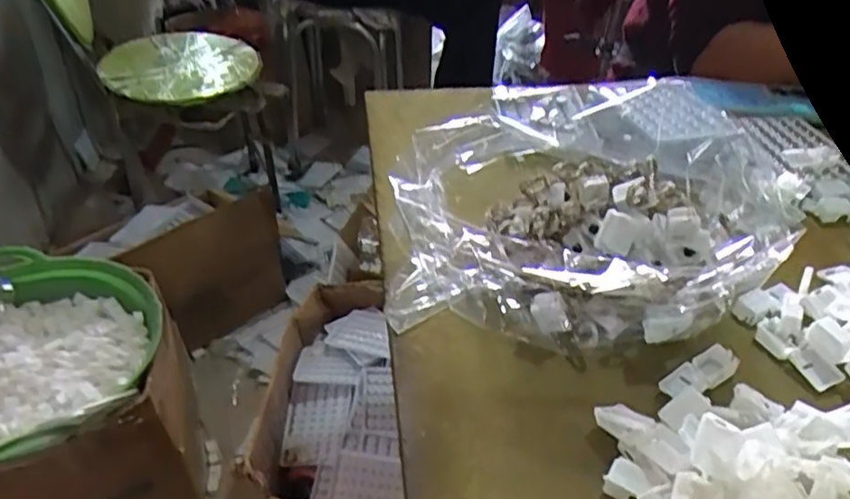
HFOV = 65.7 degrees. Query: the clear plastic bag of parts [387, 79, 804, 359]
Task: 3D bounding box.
[{"bbox_3d":[0.107,-0.020,0.455,0.258,0.088,0.204,-23,44,-28],"label":"clear plastic bag of parts"}]

